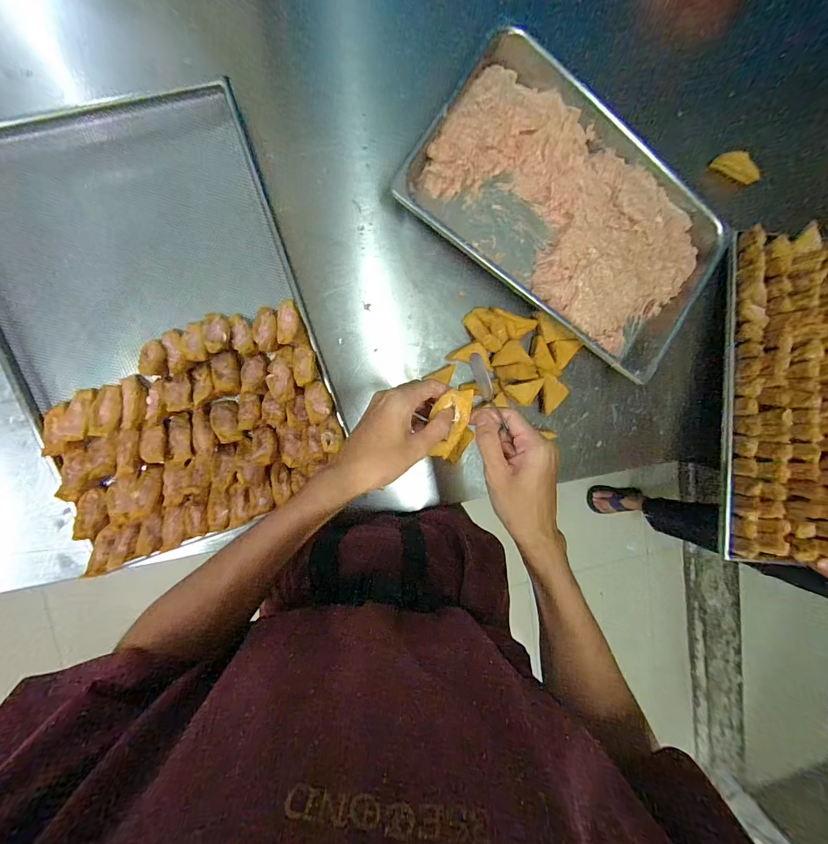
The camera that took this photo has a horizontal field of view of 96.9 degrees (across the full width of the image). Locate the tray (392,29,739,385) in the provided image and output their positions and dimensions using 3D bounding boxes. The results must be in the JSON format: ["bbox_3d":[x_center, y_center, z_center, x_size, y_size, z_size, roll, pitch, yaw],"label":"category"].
[{"bbox_3d":[0.268,-0.332,0.611,0.534,0.063,0.363,33,89,-13],"label":"tray"}]

